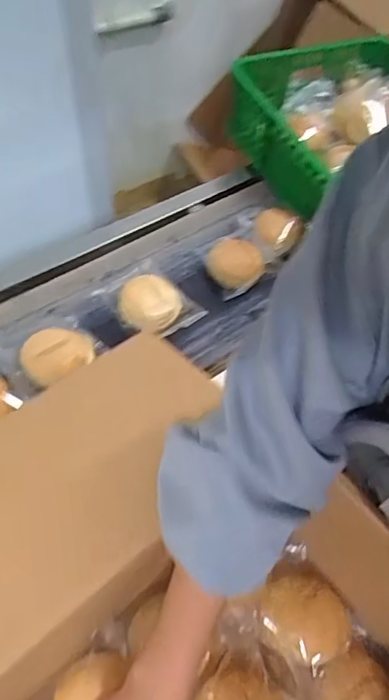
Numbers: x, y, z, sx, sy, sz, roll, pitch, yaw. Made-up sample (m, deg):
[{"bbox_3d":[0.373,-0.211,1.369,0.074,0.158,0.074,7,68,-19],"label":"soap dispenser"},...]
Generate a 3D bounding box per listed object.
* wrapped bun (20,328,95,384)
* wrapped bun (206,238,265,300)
[{"bbox_3d":[-0.207,0.007,0.731,0.100,0.041,0.086,-24,60,-21],"label":"wrapped bun"},{"bbox_3d":[0.070,-0.152,0.855,0.089,0.039,0.128,-15,58,-16],"label":"wrapped bun"}]

